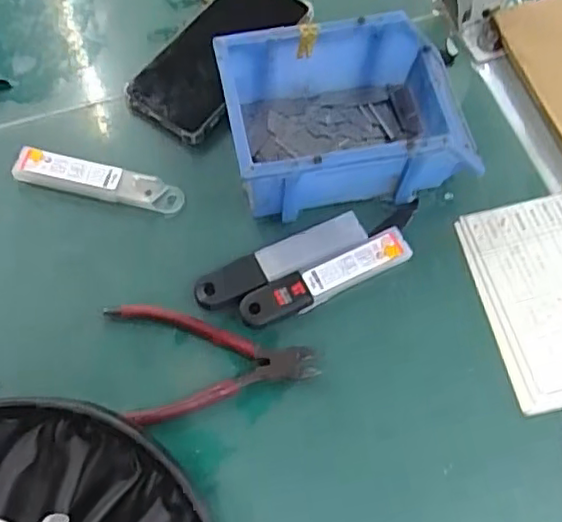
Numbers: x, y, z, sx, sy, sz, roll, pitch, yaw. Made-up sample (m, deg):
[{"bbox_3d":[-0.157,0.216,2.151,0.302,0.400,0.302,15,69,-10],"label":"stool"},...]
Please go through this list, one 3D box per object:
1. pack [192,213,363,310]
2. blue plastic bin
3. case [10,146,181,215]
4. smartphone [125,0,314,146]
[{"bbox_3d":[0.000,0.000,0.443,0.125,0.007,0.027,-24,70,-10],"label":"pack"},{"bbox_3d":[0.049,-0.106,0.455,0.170,0.066,0.117,-11,68,-5],"label":"blue plastic bin"},{"bbox_3d":[-0.135,-0.060,0.467,0.125,0.012,0.025,12,68,5],"label":"case"},{"bbox_3d":[-0.049,-0.173,0.513,0.076,0.016,0.164,35,72,13],"label":"smartphone"}]

